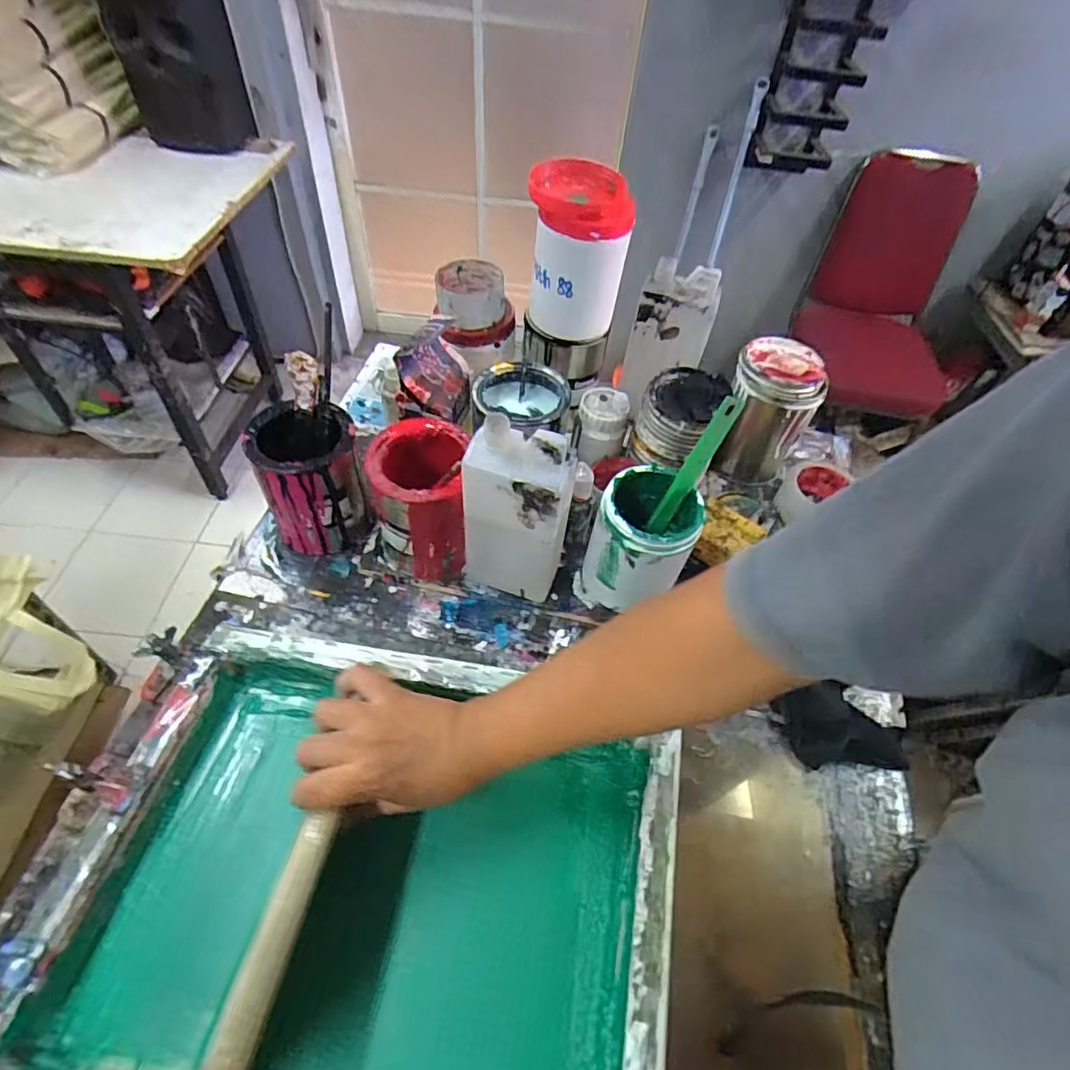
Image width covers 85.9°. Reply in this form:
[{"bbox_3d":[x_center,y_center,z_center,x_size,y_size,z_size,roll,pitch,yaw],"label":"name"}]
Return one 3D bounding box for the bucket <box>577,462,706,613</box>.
[{"bbox_3d":[0.111,0.011,0.610,0.095,0.149,0.102,3,52,-3],"label":"bucket"}]

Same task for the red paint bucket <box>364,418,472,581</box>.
[{"bbox_3d":[-0.120,-0.034,0.613,0.094,0.153,0.100,3,52,-3],"label":"red paint bucket"}]

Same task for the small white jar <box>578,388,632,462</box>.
[{"bbox_3d":[0.083,-0.137,0.718,0.058,0.068,0.060,3,52,-3],"label":"small white jar"}]

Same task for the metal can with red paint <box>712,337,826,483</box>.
[{"bbox_3d":[0.302,-0.157,0.764,0.109,0.158,0.112,23,54,12],"label":"metal can with red paint"}]

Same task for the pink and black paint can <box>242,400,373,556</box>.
[{"bbox_3d":[-0.246,-0.057,0.638,0.100,0.149,0.102,3,52,-3],"label":"pink and black paint can"}]

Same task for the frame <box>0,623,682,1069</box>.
[{"bbox_3d":[-0.119,0.268,0.447,0.432,0.064,0.346,7,50,9],"label":"frame"}]

